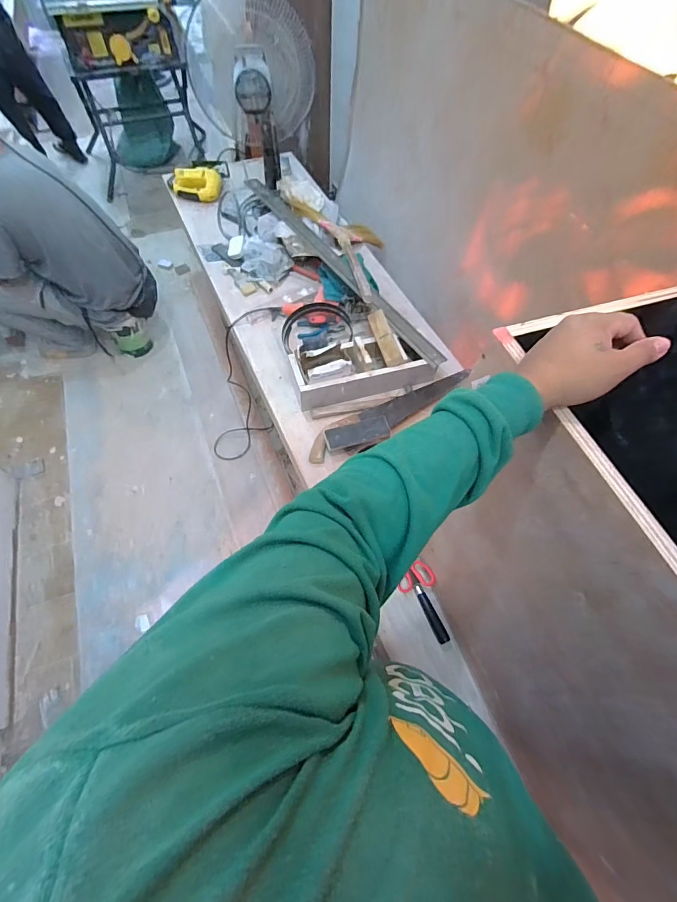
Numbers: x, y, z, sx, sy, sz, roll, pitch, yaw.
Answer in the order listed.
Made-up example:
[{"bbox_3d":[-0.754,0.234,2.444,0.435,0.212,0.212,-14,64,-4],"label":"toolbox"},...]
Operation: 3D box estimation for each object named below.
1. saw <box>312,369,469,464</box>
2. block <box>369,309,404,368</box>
[{"bbox_3d":[0.160,-0.116,1.134,0.551,0.031,0.089,-26,64,-16],"label":"saw"},{"bbox_3d":[0.135,-0.326,1.153,0.052,0.019,0.173,-17,77,-11],"label":"block"}]

